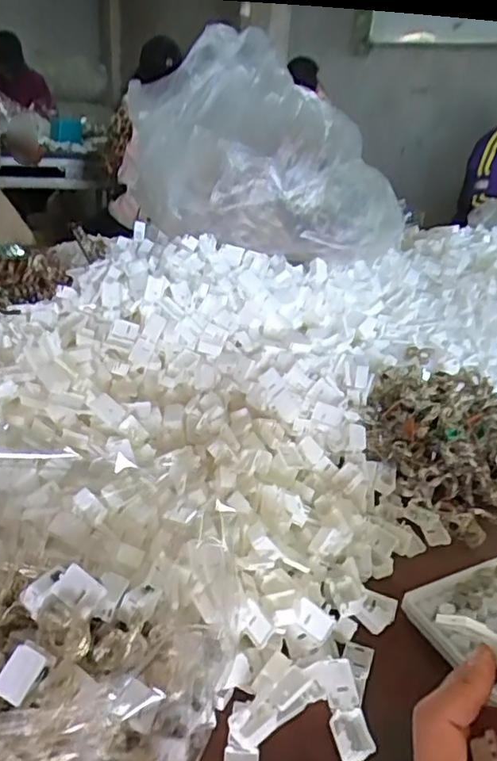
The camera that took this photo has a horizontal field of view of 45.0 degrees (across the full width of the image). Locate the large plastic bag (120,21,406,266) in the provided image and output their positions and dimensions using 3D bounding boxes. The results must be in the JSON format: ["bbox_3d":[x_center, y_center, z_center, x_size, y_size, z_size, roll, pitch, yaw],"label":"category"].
[{"bbox_3d":[0.030,-0.278,0.714,0.290,0.211,0.199,13,28,15],"label":"large plastic bag"}]

